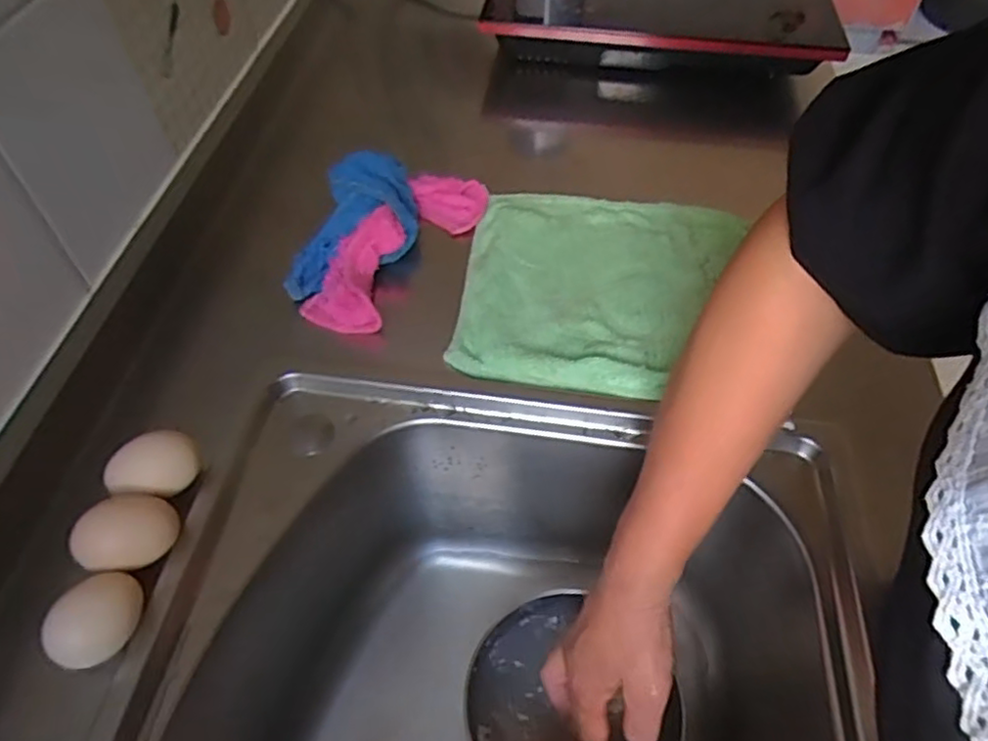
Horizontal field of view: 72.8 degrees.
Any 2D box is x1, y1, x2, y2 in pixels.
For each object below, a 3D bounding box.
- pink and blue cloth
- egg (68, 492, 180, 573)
[{"bbox_3d":[-0.091,-0.118,0.537,0.102,0.044,0.190,25,58,16],"label":"pink and blue cloth"},{"bbox_3d":[-0.207,0.097,0.385,0.039,0.041,0.050,33,60,20],"label":"egg"}]

